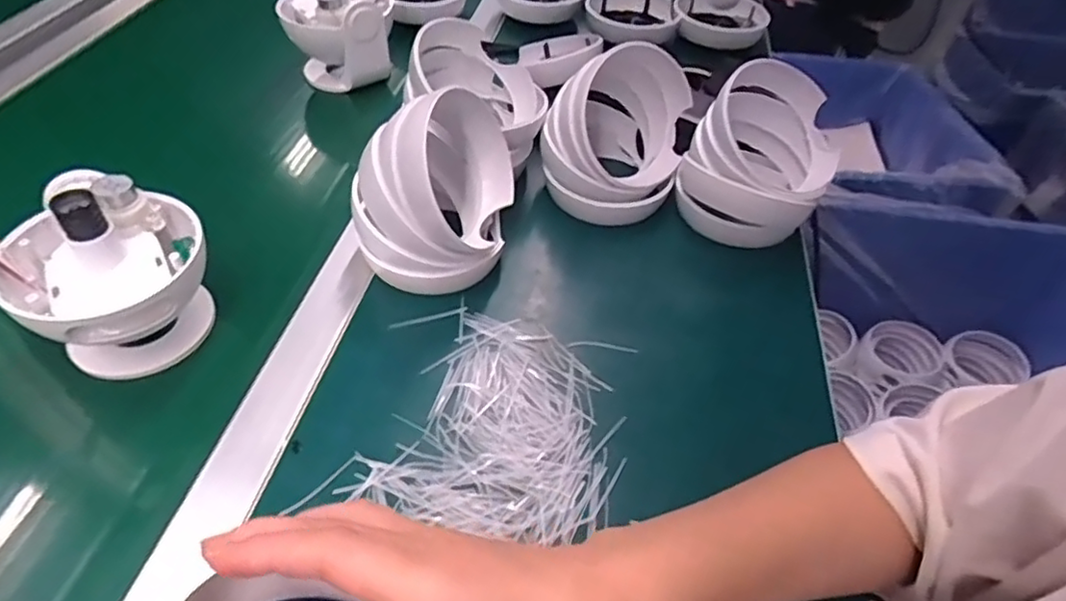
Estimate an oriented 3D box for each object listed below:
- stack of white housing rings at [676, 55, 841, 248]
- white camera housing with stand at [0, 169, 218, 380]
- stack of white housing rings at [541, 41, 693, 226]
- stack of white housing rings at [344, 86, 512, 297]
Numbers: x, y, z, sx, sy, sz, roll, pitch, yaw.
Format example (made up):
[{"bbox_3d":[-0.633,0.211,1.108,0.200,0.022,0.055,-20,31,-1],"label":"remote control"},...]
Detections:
[{"bbox_3d":[0.187,-0.116,0.534,0.115,0.110,0.125,20,47,15],"label":"stack of white housing rings"},{"bbox_3d":[-0.276,-0.015,0.412,0.102,0.113,0.123,32,51,25],"label":"white camera housing with stand"},{"bbox_3d":[0.070,-0.144,0.547,0.108,0.118,0.116,15,46,11],"label":"stack of white housing rings"},{"bbox_3d":[-0.069,-0.085,0.474,0.091,0.131,0.113,13,45,8],"label":"stack of white housing rings"}]

